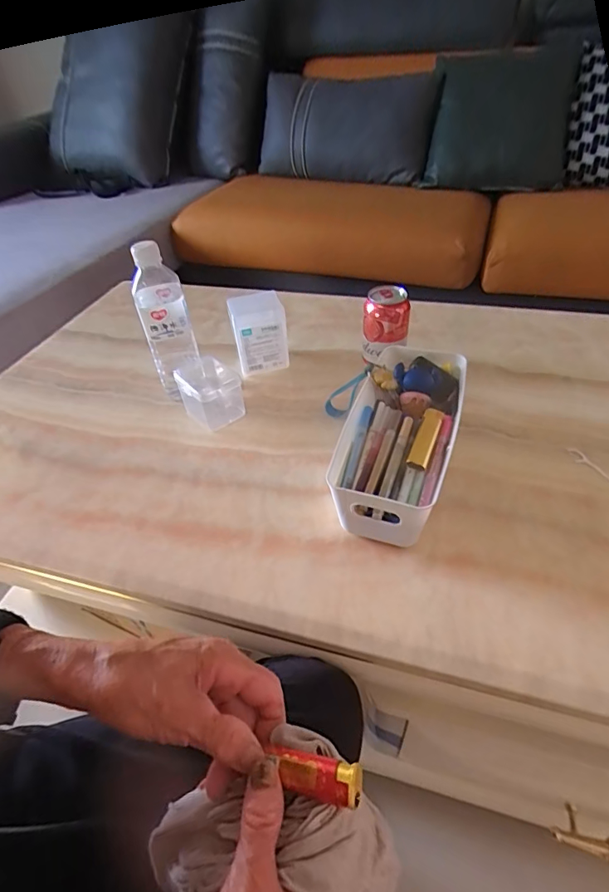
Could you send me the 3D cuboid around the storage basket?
[{"bbox_3d":[0.110,-0.011,0.525,0.106,0.082,0.257,11,45,17],"label":"storage basket"}]

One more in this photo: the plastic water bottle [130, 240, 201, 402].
[{"bbox_3d":[-0.182,-0.159,0.617,0.060,0.214,0.058,-14,43,-10],"label":"plastic water bottle"}]

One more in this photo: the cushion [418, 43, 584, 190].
[{"bbox_3d":[0.607,-1.048,1.436,0.421,0.171,0.462,10,84,18],"label":"cushion"}]

